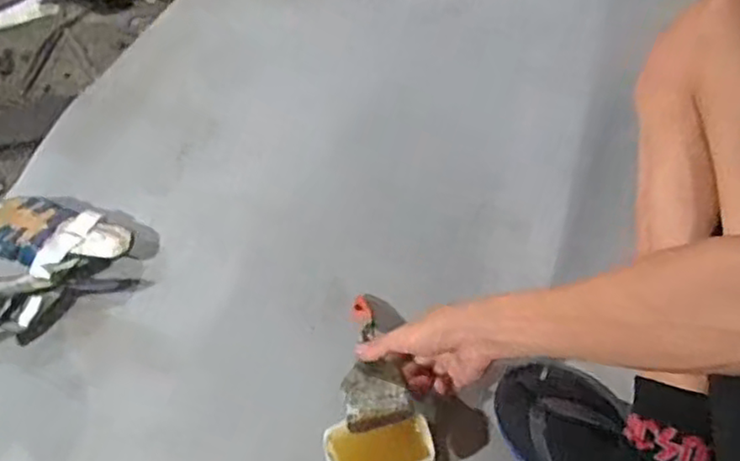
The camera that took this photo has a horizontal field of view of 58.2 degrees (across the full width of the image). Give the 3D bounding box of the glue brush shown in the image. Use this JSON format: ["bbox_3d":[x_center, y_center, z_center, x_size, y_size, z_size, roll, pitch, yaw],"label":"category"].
[{"bbox_3d":[0.000,0.129,0.682,0.061,0.025,0.161,-6,36,-2],"label":"glue brush"}]

